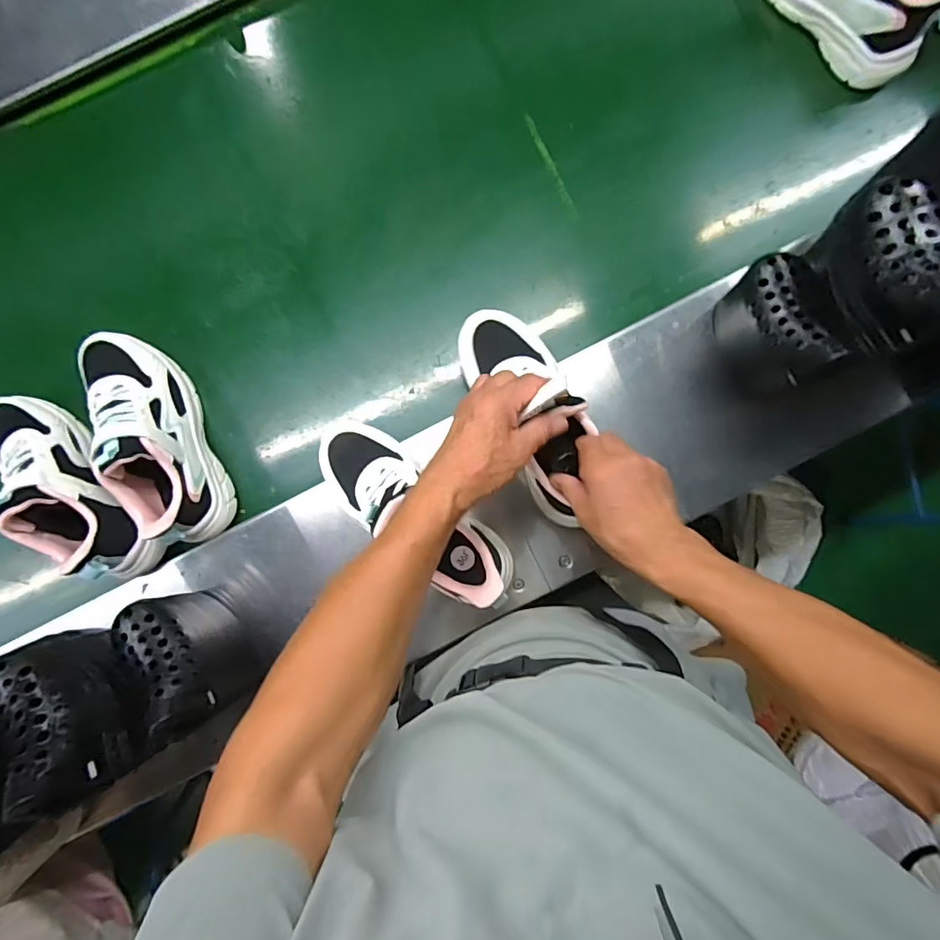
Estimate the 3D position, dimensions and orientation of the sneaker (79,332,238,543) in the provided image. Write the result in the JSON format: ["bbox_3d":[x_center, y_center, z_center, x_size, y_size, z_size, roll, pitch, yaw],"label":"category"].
[{"bbox_3d":[-0.359,-0.036,0.546,0.090,0.117,0.255,-24,93,-2],"label":"sneaker"}]

